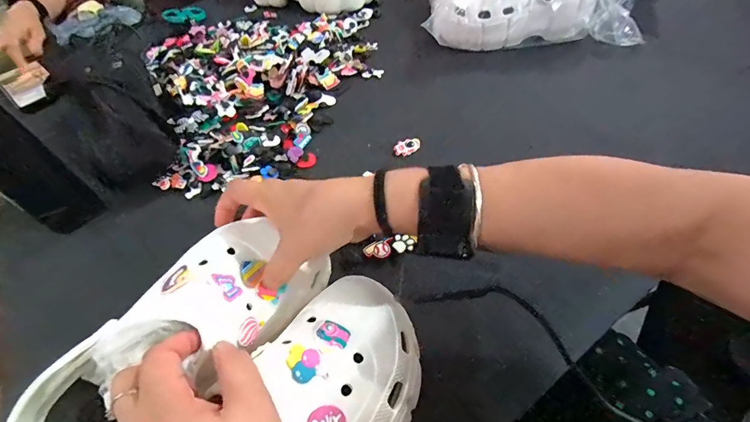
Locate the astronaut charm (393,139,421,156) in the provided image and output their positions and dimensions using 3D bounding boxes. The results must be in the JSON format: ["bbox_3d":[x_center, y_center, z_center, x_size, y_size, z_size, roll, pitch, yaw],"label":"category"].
[{"bbox_3d":[0.044,-0.086,0.499,0.035,0.010,0.022,-21,54,-10],"label":"astronaut charm"}]

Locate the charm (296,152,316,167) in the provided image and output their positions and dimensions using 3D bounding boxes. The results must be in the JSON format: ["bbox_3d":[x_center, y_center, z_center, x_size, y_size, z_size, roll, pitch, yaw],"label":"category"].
[{"bbox_3d":[-0.092,-0.067,0.506,0.026,0.010,0.016,-34,57,-18],"label":"charm"}]

